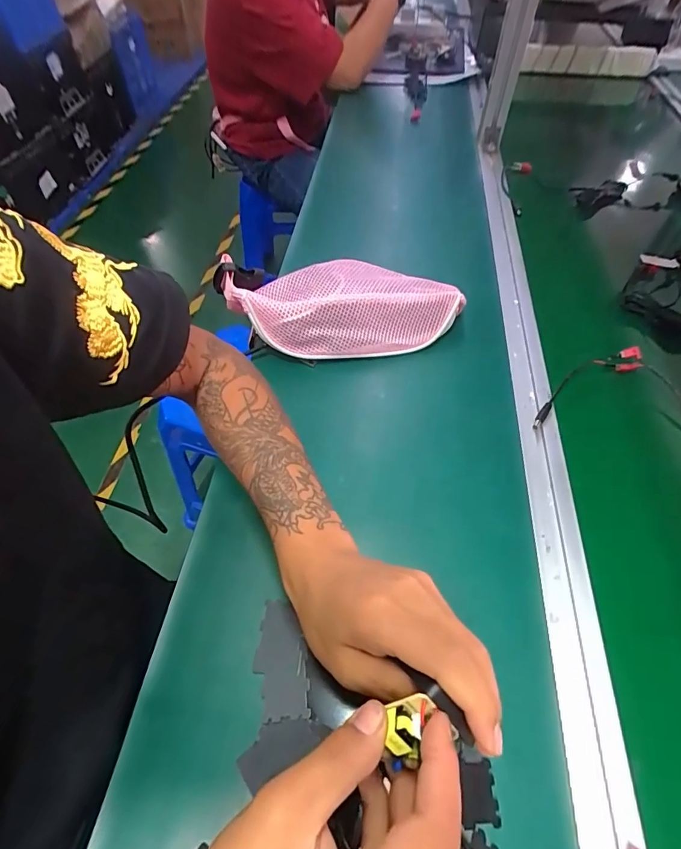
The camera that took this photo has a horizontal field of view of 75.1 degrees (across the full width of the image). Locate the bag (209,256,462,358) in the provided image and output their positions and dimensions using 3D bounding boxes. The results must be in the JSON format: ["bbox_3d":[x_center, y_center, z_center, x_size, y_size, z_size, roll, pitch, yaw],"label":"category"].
[{"bbox_3d":[0.004,-0.136,0.523,0.278,0.084,0.102,-6,55,-3],"label":"bag"}]

